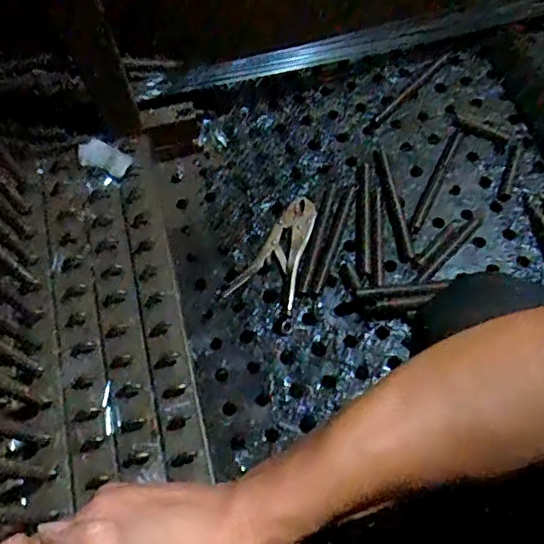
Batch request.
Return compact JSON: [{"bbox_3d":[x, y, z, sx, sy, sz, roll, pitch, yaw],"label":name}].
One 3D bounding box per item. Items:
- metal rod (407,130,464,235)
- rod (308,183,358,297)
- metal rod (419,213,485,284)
[{"bbox_3d":[0.287,-0.159,0.992,0.021,0.019,0.226,25,70,11],"label":"metal rod"},{"bbox_3d":[0.099,-0.054,0.934,0.022,0.015,0.213,18,69,9],"label":"rod"},{"bbox_3d":[0.298,-0.038,0.931,0.017,0.013,0.163,41,74,17],"label":"metal rod"}]

